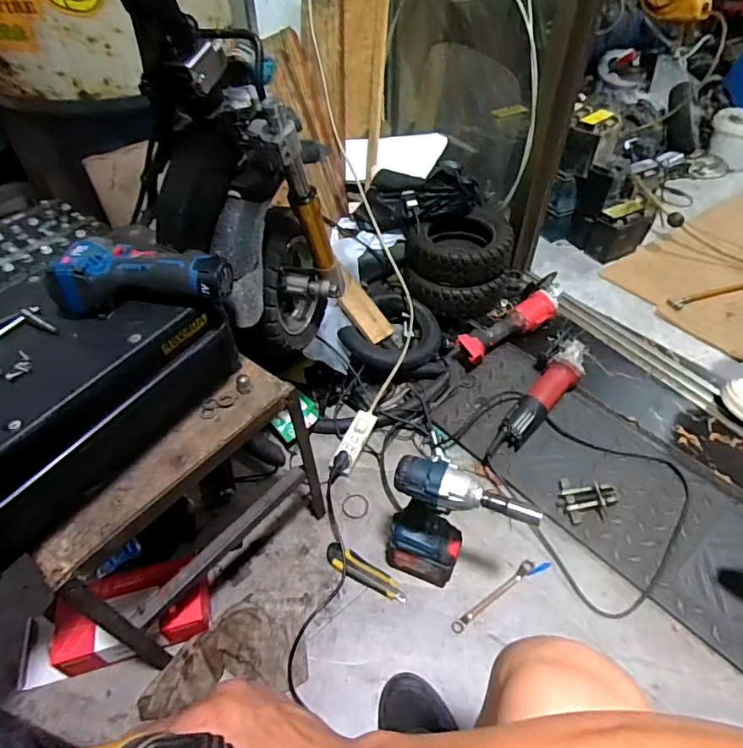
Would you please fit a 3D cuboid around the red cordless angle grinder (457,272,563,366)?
[{"bbox_3d":[0.334,-0.131,1.198,0.332,0.094,0.115,-22,50,-21],"label":"red cordless angle grinder"}]

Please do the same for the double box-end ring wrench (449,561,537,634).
[{"bbox_3d":[0.213,0.384,0.869,0.191,0.015,0.020,-28,52,-25],"label":"double box-end ring wrench"}]

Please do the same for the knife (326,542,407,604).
[{"bbox_3d":[-0.013,0.354,0.890,0.164,0.014,0.041,25,50,22],"label":"knife"}]

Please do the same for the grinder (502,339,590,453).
[{"bbox_3d":[0.364,0.036,1.061,0.089,0.072,0.274,32,74,27],"label":"grinder"}]

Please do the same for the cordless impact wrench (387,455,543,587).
[{"bbox_3d":[0.130,0.252,0.793,0.203,0.270,0.071,16,48,14],"label":"cordless impact wrench"}]

